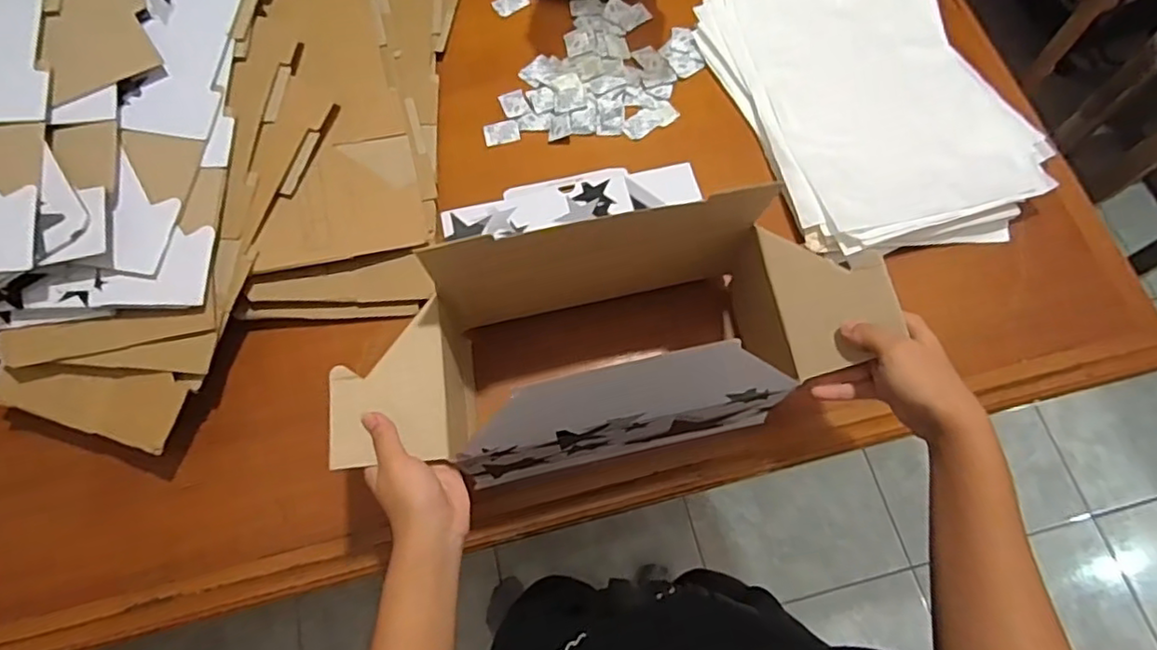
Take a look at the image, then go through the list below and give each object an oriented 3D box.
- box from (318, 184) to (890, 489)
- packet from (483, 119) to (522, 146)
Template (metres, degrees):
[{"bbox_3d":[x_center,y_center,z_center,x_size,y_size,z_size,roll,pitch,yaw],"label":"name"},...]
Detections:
[{"bbox_3d":[0.012,-0.002,0.539,0.413,0.166,0.211,-10,70,-4],"label":"box"},{"bbox_3d":[-0.088,-0.220,0.713,0.040,0.005,0.028,-15,70,-6],"label":"packet"}]

